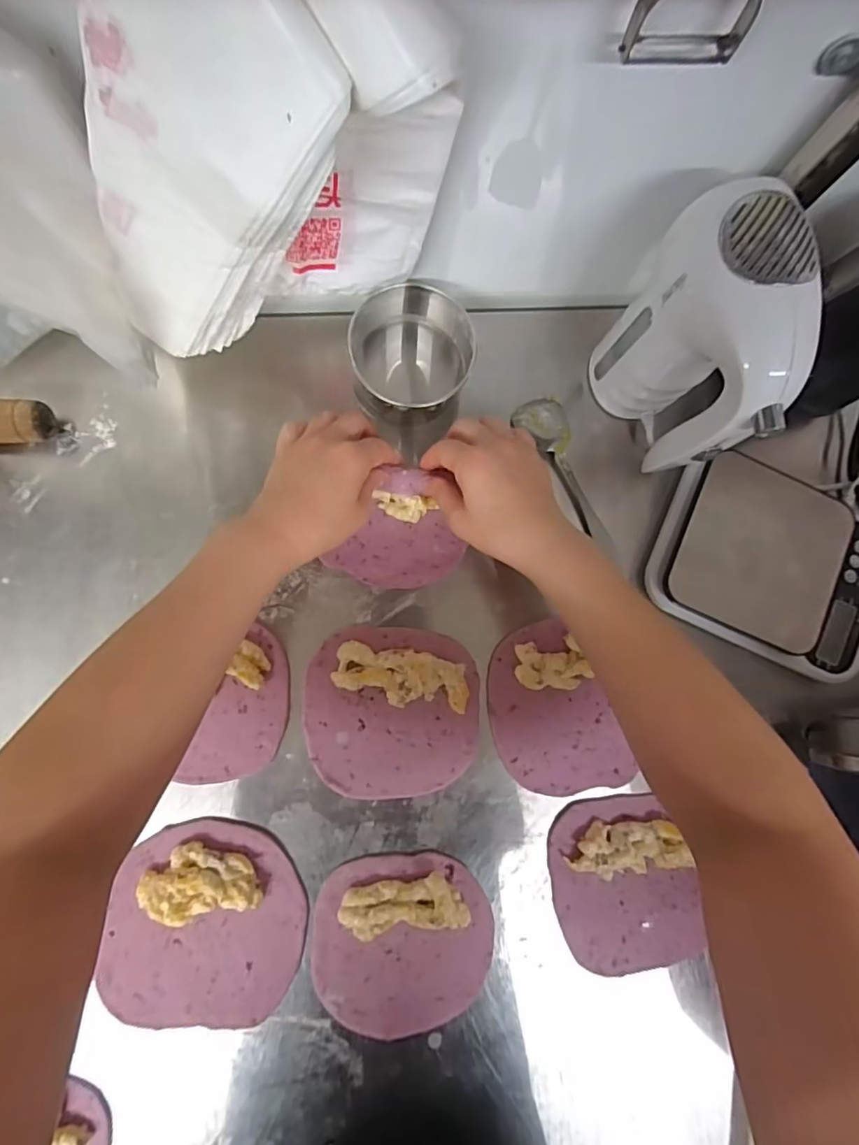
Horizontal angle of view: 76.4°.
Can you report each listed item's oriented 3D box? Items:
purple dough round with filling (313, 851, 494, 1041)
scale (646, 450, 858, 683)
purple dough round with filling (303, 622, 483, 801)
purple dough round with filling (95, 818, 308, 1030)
[{"bbox_3d":[-0.018,0.288,0.415,0.133,0.023,0.128,0,86,-6],"label":"purple dough round with filling"},{"bbox_3d":[0.296,-0.003,0.458,0.201,0.028,0.145,20,84,-4],"label":"scale"},{"bbox_3d":[-0.028,0.112,0.432,0.136,0.021,0.131,0,86,-6],"label":"purple dough round with filling"},{"bbox_3d":[-0.165,0.266,0.404,0.138,0.018,0.145,0,86,-6],"label":"purple dough round with filling"}]

